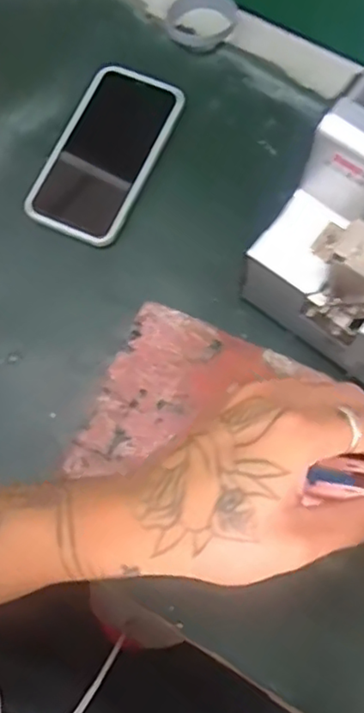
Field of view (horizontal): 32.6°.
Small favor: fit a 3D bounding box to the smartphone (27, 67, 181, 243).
[{"bbox_3d":[-0.059,-0.159,0.489,0.075,0.013,0.143,25,76,8],"label":"smartphone"}]

